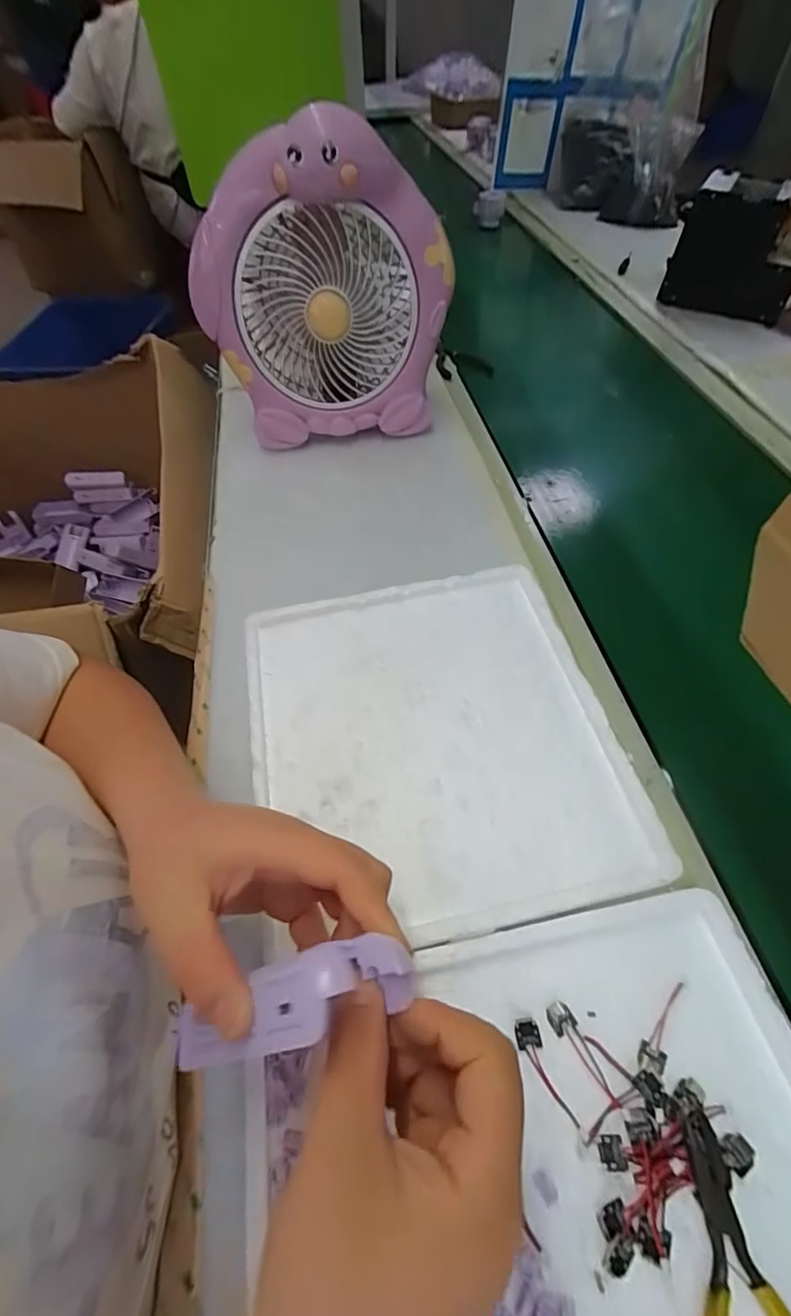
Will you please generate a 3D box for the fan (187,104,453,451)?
[{"bbox_3d":[-0.078,-0.391,0.565,0.261,0.268,0.145,-5,55,-2],"label":"fan"}]

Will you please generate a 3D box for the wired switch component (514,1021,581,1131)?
[{"bbox_3d":[0.074,0.207,0.253,0.013,0.004,0.045,-18,55,-8],"label":"wired switch component"}]

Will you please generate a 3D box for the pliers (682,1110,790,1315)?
[{"bbox_3d":[0.139,0.260,0.205,0.055,0.007,0.110,-5,55,-1],"label":"pliers"}]

